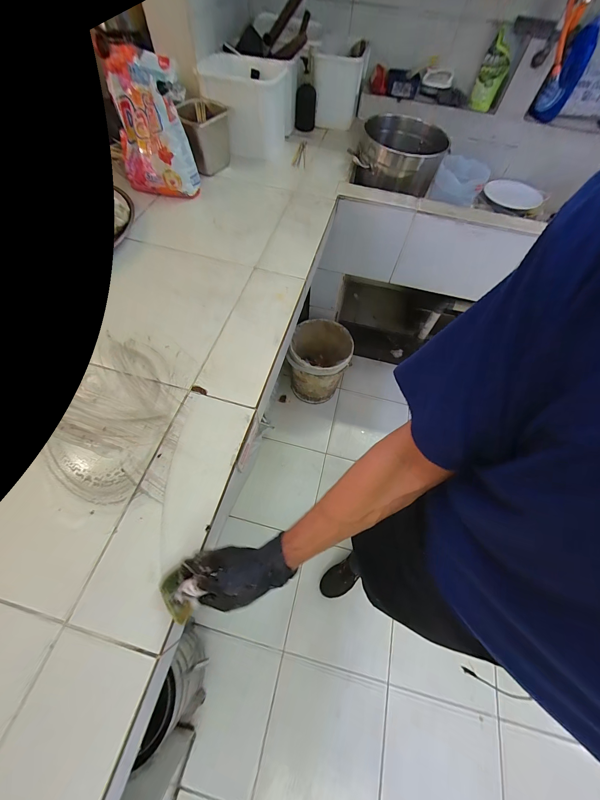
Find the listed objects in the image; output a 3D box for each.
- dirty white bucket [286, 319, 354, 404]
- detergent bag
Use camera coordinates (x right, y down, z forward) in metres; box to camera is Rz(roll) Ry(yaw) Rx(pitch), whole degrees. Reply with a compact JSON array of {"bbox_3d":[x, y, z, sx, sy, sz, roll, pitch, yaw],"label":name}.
[{"bbox_3d":[0.109,-0.189,1.482,0.280,0.339,0.293,2,62,-3],"label":"dirty white bucket"},{"bbox_3d":[-0.418,-0.732,0.798,0.216,0.248,0.108,0,62,-4],"label":"detergent bag"}]

